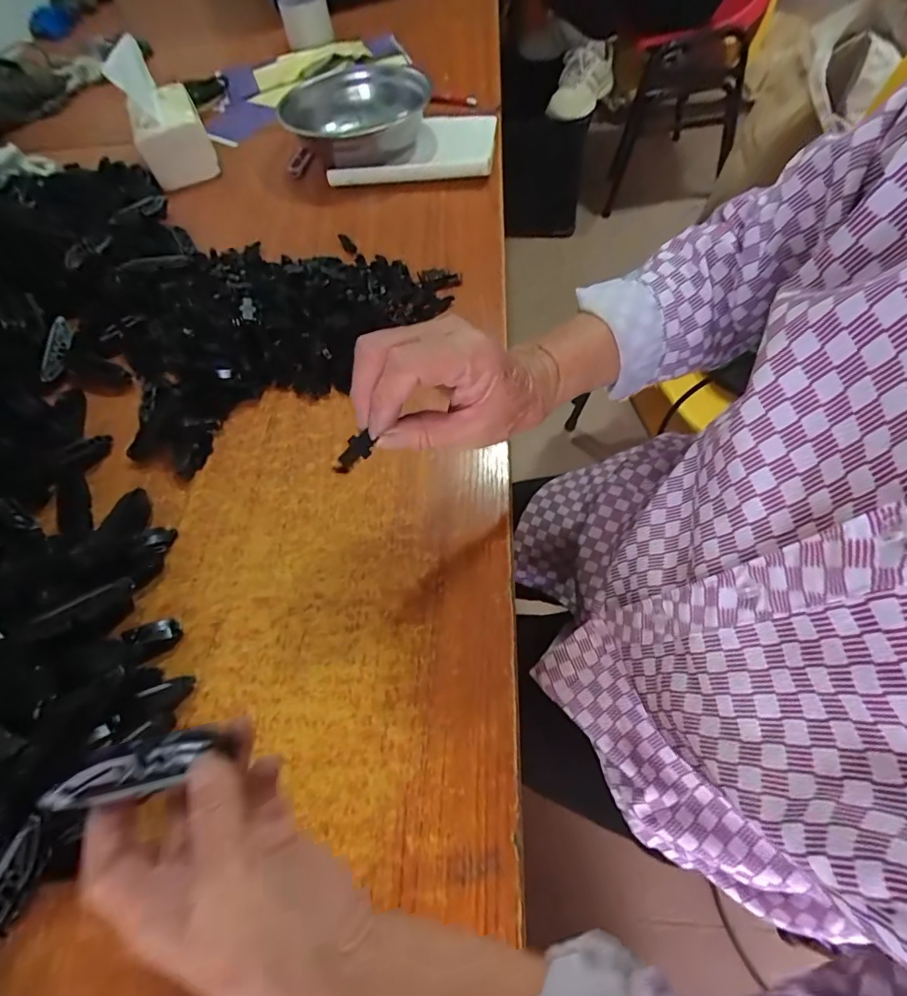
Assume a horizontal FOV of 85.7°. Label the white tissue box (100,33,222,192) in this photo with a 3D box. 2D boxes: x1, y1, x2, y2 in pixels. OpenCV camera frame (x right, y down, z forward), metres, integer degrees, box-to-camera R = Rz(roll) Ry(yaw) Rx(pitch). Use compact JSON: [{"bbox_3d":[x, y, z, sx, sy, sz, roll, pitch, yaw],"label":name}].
[{"bbox_3d":[-0.414,-0.548,0.698,0.093,0.136,0.128,-23,60,-7],"label":"white tissue box"}]

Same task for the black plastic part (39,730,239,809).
[{"bbox_3d":[-0.151,0.128,0.232,0.076,0.012,0.022,-15,59,-17],"label":"black plastic part"}]

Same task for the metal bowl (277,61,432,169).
[{"bbox_3d":[-0.139,-0.531,0.690,0.196,0.062,0.198,-2,59,3],"label":"metal bowl"}]

